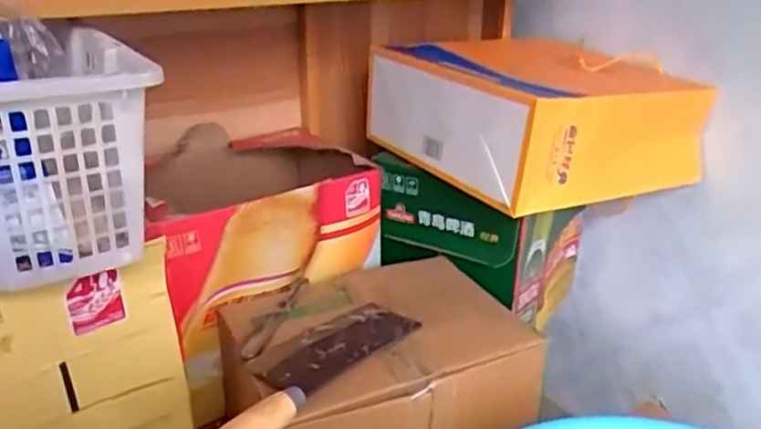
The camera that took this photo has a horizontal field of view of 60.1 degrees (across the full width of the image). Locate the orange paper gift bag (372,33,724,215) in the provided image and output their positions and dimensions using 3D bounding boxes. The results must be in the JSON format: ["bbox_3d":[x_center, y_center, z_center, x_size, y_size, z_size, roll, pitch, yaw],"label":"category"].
[{"bbox_3d":[0.200,-0.141,0.880,0.364,0.131,0.332,-14,28,-30],"label":"orange paper gift bag"}]

